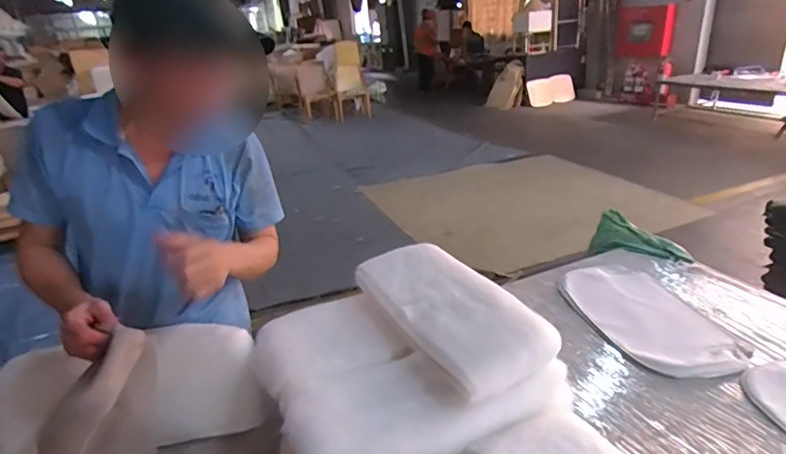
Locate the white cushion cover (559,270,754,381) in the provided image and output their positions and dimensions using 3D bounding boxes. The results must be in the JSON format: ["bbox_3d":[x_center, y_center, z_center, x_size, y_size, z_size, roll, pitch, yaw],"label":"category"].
[{"bbox_3d":[0.622,0.218,1.205,0.272,0.017,0.459,-7,24,-7],"label":"white cushion cover"}]

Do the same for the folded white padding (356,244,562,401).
[{"bbox_3d":[0.106,0.148,0.957,0.213,0.055,0.441,-15,26,-24],"label":"folded white padding"}]

